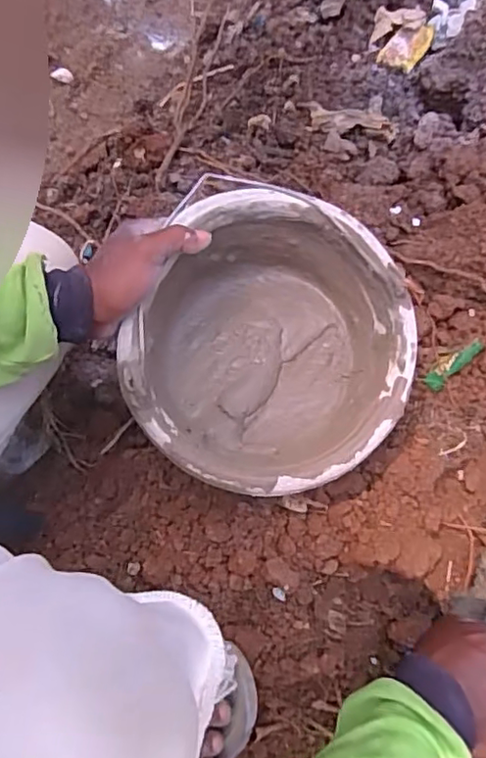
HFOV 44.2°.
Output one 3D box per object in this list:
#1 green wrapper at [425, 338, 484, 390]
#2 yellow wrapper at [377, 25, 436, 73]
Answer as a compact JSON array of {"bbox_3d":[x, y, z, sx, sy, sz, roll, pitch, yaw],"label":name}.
[{"bbox_3d":[0.228,-0.016,0.653,0.073,0.010,0.025,-40,71,2],"label":"green wrapper"},{"bbox_3d":[0.246,-0.504,0.910,0.055,0.021,0.081,30,73,14],"label":"yellow wrapper"}]

